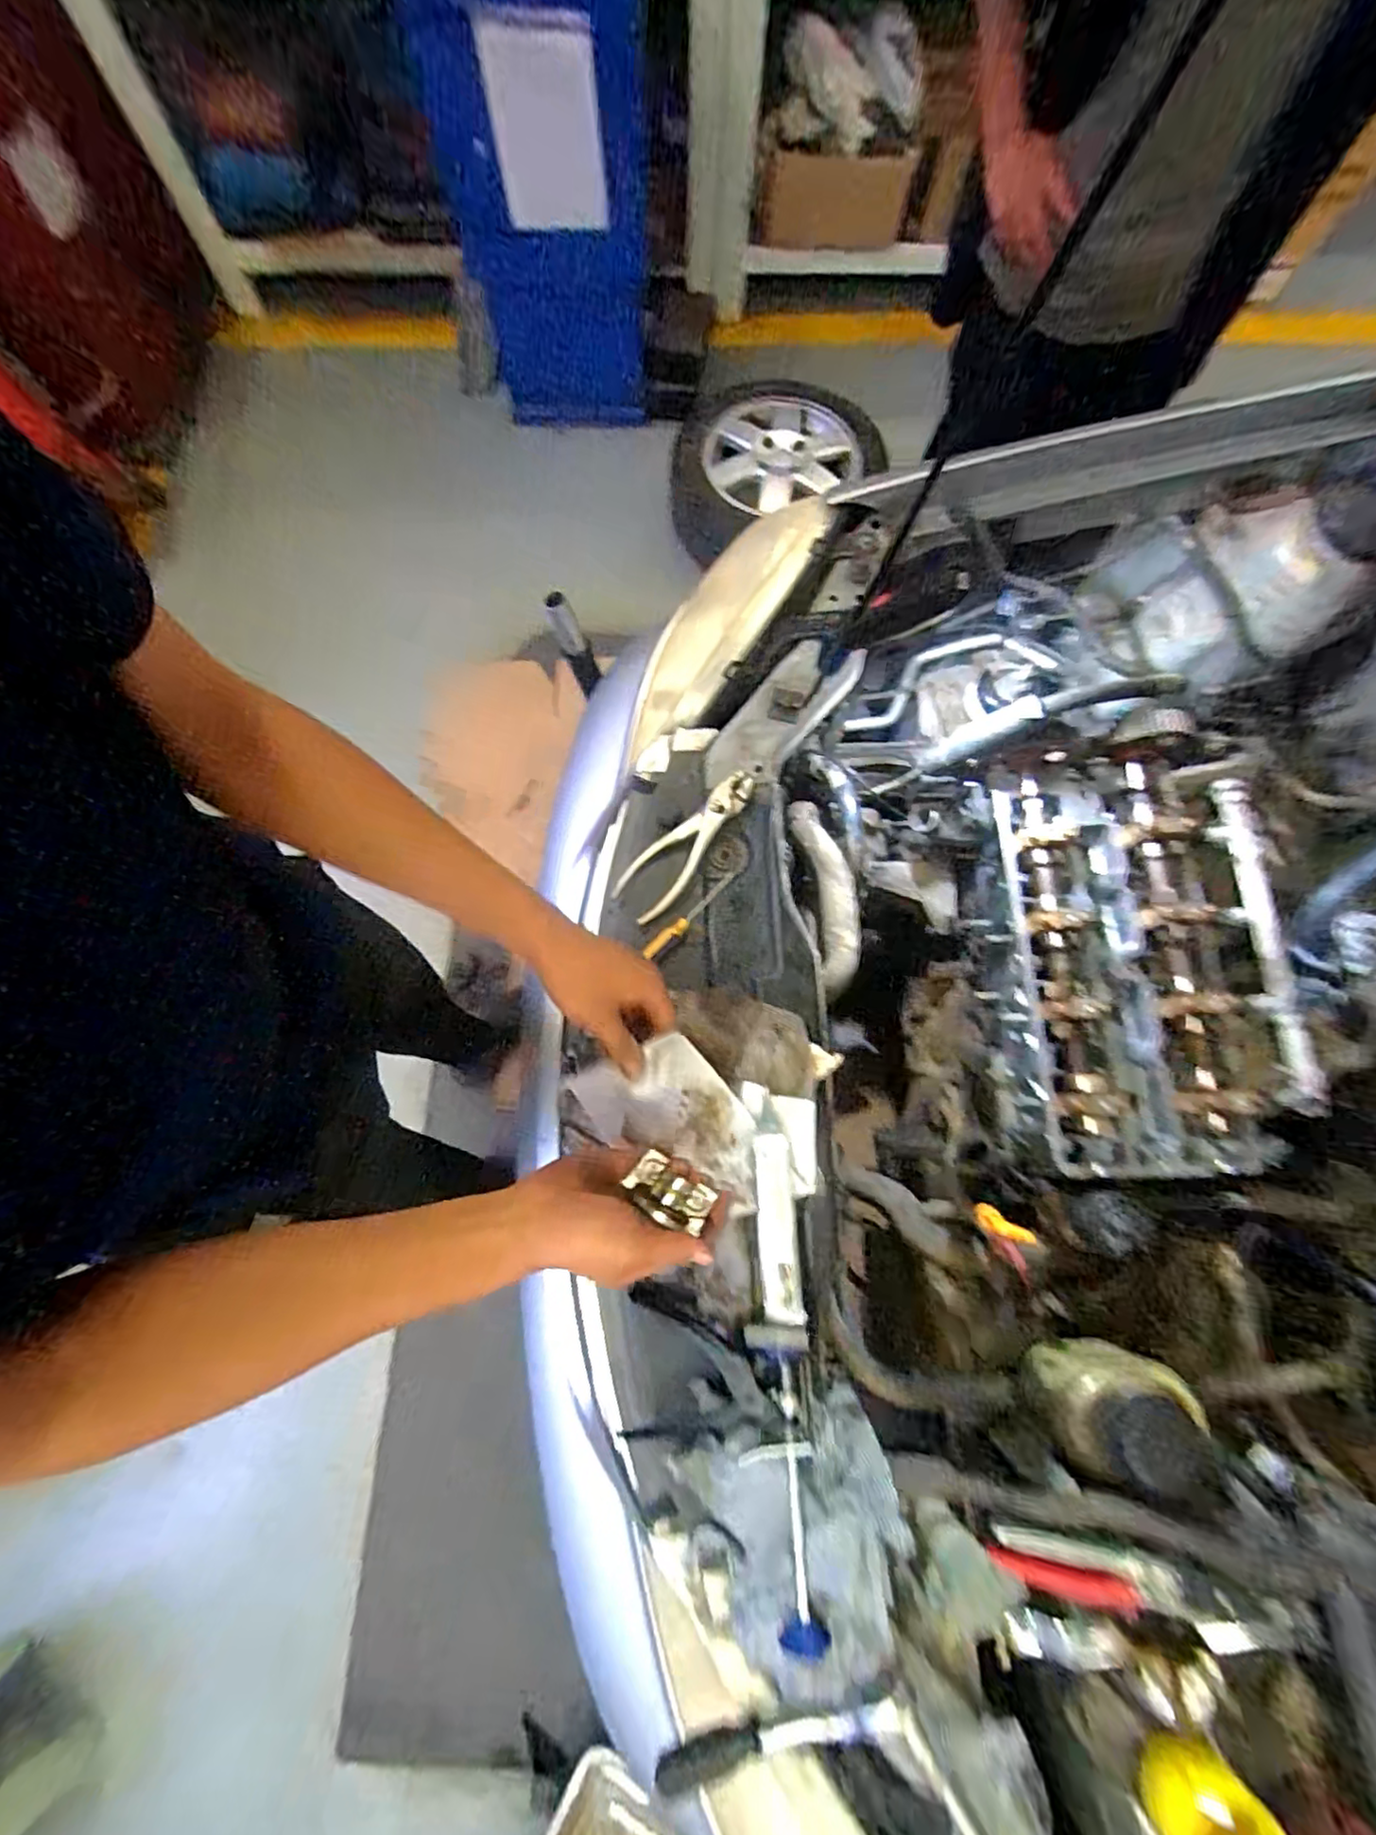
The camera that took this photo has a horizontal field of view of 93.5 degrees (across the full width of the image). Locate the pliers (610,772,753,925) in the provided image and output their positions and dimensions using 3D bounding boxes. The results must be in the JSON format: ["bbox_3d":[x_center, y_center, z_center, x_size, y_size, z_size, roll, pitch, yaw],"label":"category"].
[{"bbox_3d":[-0.002,-0.081,0.698,0.064,0.022,0.196,44,94,10],"label":"pliers"}]

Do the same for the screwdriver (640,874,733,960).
[{"bbox_3d":[0.004,-0.002,0.684,0.124,0.014,0.015,-40,79,-11],"label":"screwdriver"}]

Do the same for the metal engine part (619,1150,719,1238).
[{"bbox_3d":[-0.016,0.204,0.478,0.057,0.020,0.038,33,76,8],"label":"metal engine part"}]

